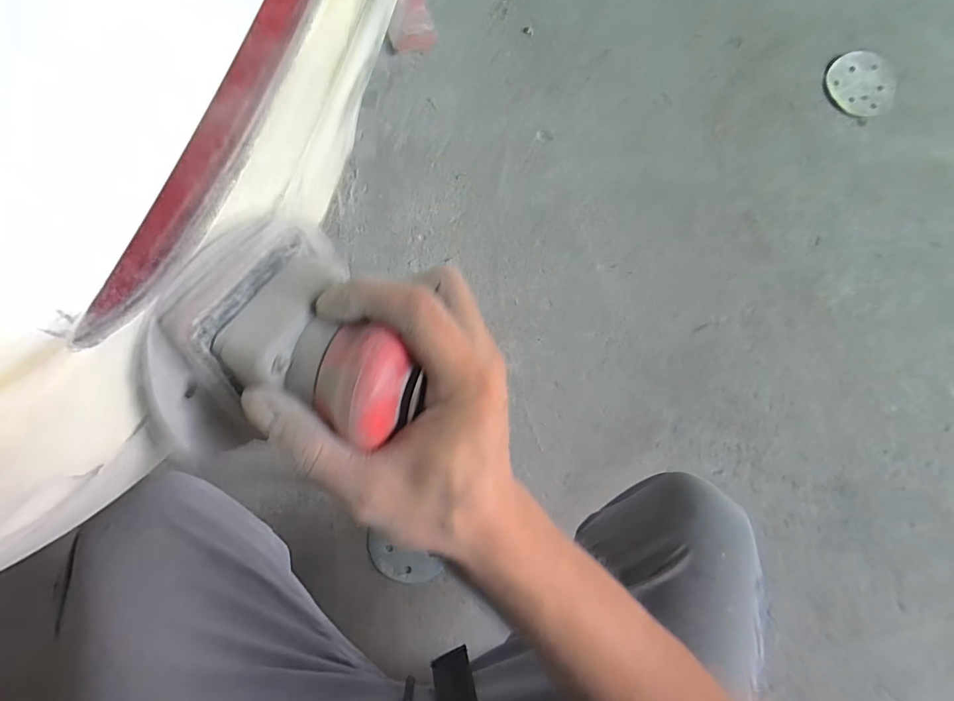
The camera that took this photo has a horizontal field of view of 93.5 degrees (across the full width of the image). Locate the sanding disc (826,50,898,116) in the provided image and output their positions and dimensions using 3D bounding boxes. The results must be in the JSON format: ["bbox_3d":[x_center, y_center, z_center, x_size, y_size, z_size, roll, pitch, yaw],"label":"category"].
[{"bbox_3d":[0.653,-0.449,0.755,0.116,0.007,0.108,0,83,-3],"label":"sanding disc"}]

